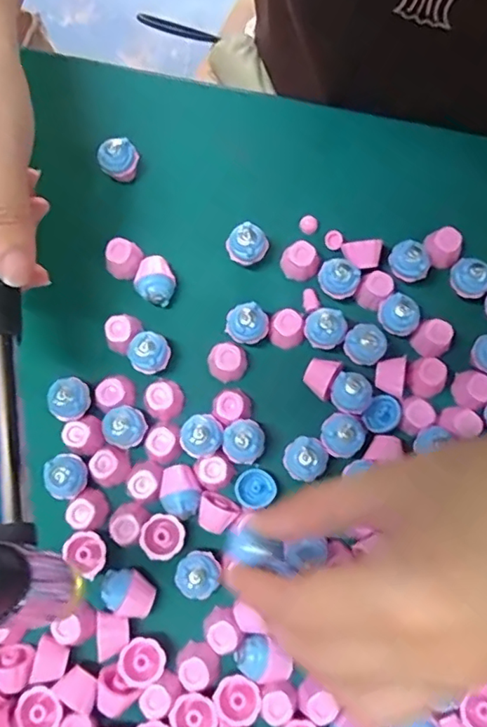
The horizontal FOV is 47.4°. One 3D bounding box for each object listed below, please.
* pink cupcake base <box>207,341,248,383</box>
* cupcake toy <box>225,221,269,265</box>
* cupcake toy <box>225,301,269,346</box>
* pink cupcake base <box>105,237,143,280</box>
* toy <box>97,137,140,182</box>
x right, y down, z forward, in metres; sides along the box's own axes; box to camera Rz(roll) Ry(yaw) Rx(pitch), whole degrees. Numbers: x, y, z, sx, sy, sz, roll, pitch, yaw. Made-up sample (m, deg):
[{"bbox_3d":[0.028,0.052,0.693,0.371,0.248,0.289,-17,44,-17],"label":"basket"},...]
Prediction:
[{"bbox_3d":[-0.009,-0.001,0.285,0.020,0.014,0.018,6,78,1],"label":"pink cupcake base"},{"bbox_3d":[0.002,-0.060,0.294,0.018,0.028,0.020,-43,82,-8],"label":"cupcake toy"},{"bbox_3d":[0.002,-0.019,0.284,0.020,0.025,0.019,0,78,0],"label":"cupcake toy"},{"bbox_3d":[-0.063,-0.055,0.294,0.018,0.014,0.018,0,78,0],"label":"pink cupcake base"},{"bbox_3d":[-0.067,-0.109,0.299,0.021,0.020,0.015,-20,79,-4],"label":"toy"}]

